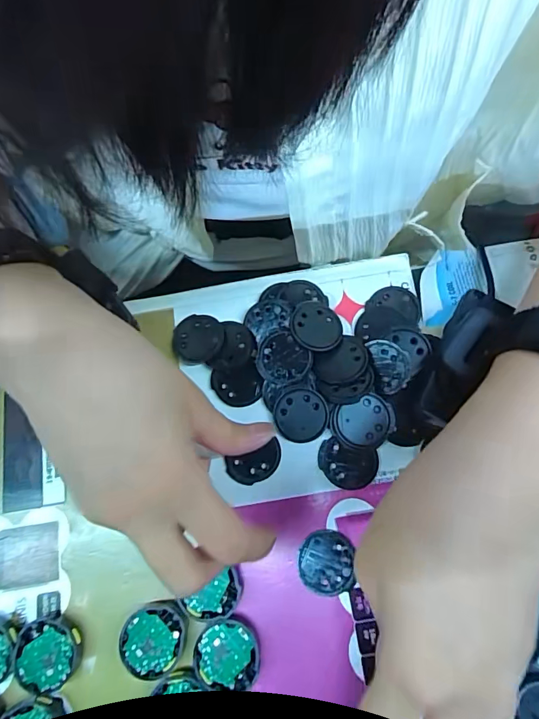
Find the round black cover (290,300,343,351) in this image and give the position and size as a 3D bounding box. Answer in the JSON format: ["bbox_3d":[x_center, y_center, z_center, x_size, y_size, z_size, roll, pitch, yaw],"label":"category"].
[{"bbox_3d":[0.026,-0.019,0.237,0.026,0.004,0.031,-39,77,-8],"label":"round black cover"}]

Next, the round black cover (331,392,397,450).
[{"bbox_3d":[0.050,0.033,0.227,0.031,0.005,0.027,-31,89,-1],"label":"round black cover"}]

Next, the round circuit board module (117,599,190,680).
[{"bbox_3d":[-0.054,0.133,0.206,0.030,0.010,0.031,-1,75,2],"label":"round circuit board module"}]

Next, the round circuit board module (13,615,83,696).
[{"bbox_3d":[-0.105,0.140,0.206,0.030,0.010,0.030,-1,75,2],"label":"round circuit board module"}]

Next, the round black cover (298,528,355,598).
[{"bbox_3d":[0.028,0.102,0.216,0.026,0.004,0.029,3,75,3],"label":"round black cover"}]

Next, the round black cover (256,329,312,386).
[{"bbox_3d":[0.007,-0.001,0.234,0.026,0.004,0.030,-42,78,-9],"label":"round black cover"}]

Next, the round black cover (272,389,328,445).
[{"bbox_3d":[0.017,0.030,0.231,0.028,0.007,0.027,4,75,3],"label":"round black cover"}]

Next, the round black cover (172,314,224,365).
[{"bbox_3d":[-0.041,-0.012,0.244,0.028,0.004,0.029,-1,75,2],"label":"round black cover"}]

